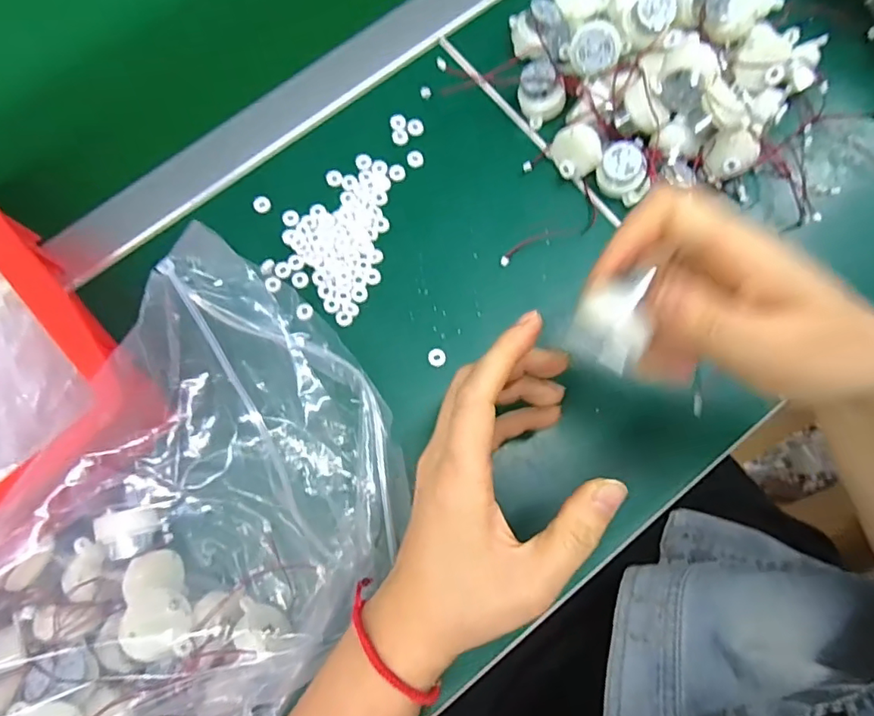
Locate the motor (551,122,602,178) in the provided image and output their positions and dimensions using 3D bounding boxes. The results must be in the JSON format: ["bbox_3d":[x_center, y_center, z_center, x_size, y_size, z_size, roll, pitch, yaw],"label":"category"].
[{"bbox_3d":[0.093,-0.138,0.365,0.032,0.012,0.032,8,112,21],"label":"motor"}]

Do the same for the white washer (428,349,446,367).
[{"bbox_3d":[0.000,0.000,0.347,0.011,0.004,0.012,-14,77,-2],"label":"white washer"}]

